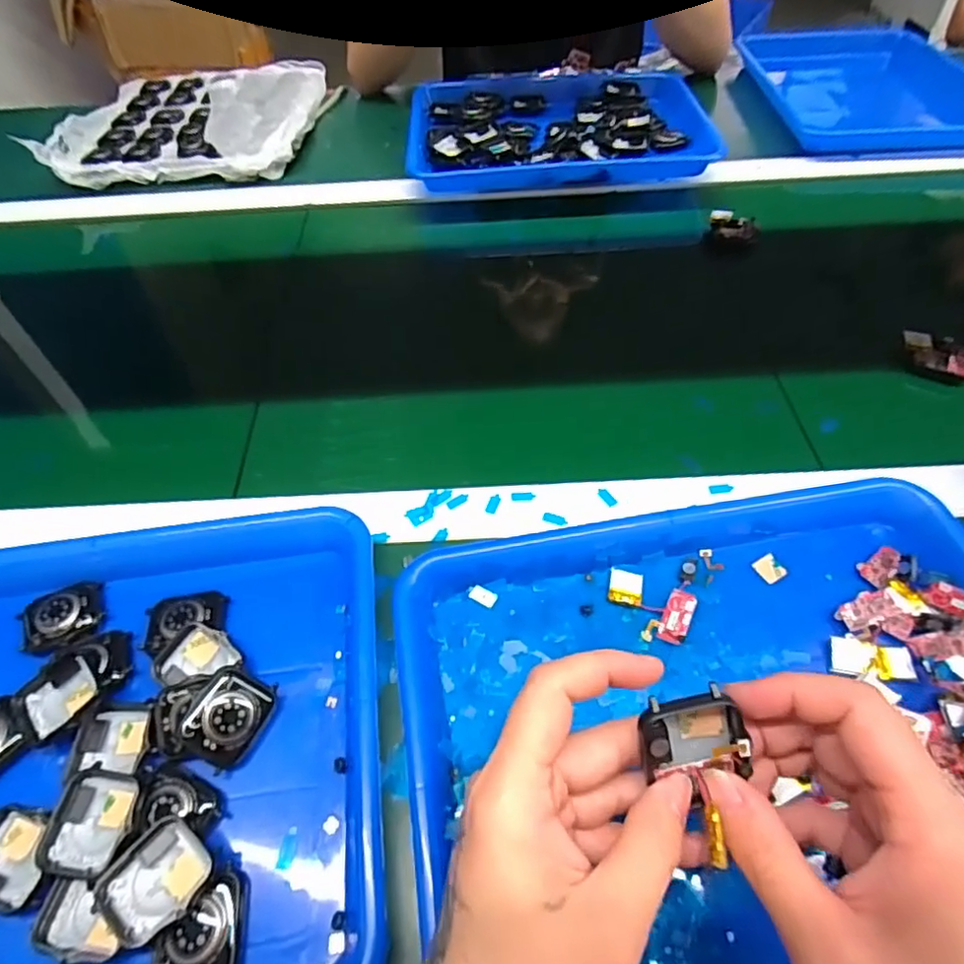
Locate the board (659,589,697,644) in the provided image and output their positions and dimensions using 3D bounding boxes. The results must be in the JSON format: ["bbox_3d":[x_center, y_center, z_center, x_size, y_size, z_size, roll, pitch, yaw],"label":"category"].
[{"bbox_3d":[0.111,0.077,0.340,0.015,0.004,0.030,14,74,31],"label":"board"}]

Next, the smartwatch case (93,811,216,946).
[{"bbox_3d":[-0.146,0.179,0.269,0.038,0.013,0.043,29,61,21],"label":"smartwatch case"}]

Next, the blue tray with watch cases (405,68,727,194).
[{"bbox_3d":[0.082,-0.423,0.702,0.326,0.040,0.273,-3,55,0],"label":"blue tray with watch cases"}]

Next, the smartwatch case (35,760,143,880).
[{"bbox_3d":[-0.183,0.160,0.282,0.040,0.012,0.045,3,55,5],"label":"smartwatch case"}]

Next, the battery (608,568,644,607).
[{"bbox_3d":[0.086,0.063,0.355,0.020,0.004,0.021,10,56,10],"label":"battery"}]

